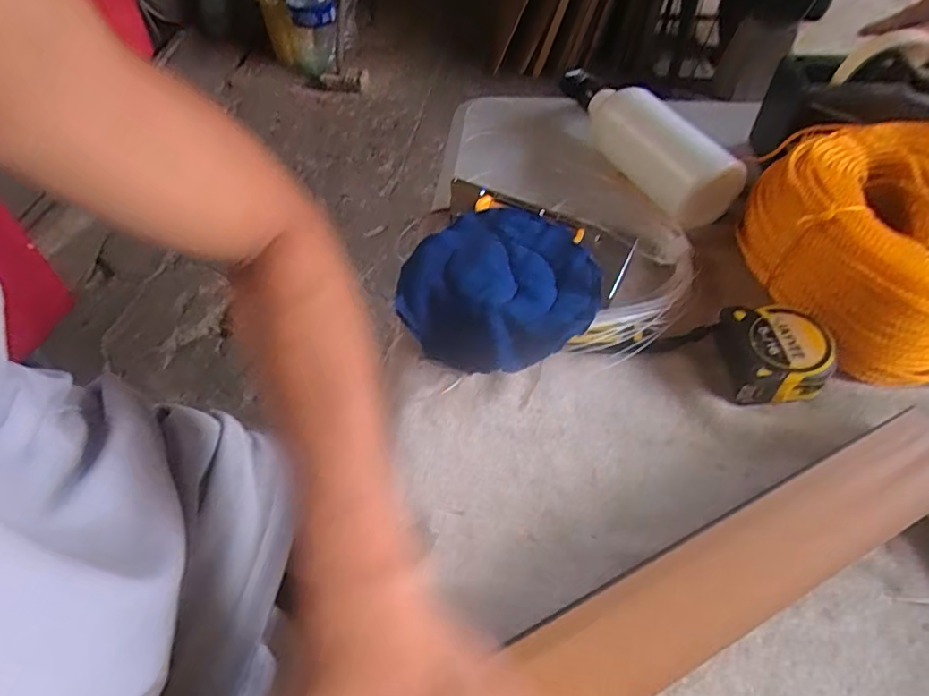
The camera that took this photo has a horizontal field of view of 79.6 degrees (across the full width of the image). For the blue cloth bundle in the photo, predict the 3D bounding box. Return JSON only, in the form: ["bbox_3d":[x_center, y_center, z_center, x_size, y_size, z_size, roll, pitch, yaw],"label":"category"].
[{"bbox_3d":[0.028,-0.045,0.439,0.145,0.038,0.153,0,51,1],"label":"blue cloth bundle"}]

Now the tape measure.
[{"bbox_3d":[0.213,0.004,0.391,0.070,0.040,0.064,1,51,1],"label":"tape measure"}]

